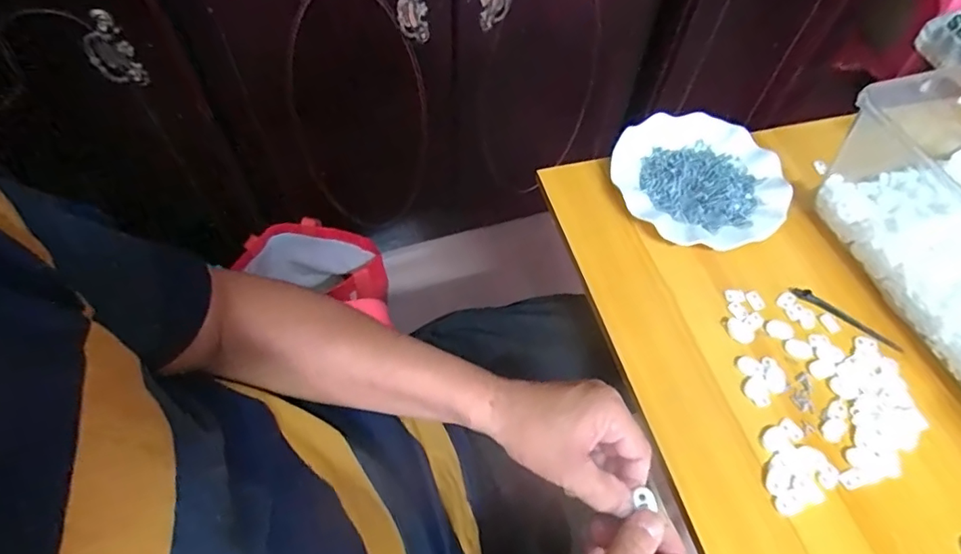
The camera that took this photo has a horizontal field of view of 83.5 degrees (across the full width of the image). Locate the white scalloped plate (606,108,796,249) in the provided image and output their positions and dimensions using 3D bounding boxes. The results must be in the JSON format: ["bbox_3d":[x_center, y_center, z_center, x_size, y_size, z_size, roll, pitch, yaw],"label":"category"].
[{"bbox_3d":[0.235,-0.107,0.586,0.181,0.023,0.173,1,58,-2],"label":"white scalloped plate"}]

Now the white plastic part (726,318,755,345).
[{"bbox_3d":[0.239,0.049,0.496,0.022,0.004,0.026,-21,61,-15],"label":"white plastic part"}]

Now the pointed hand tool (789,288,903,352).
[{"bbox_3d":[0.348,0.038,0.515,0.104,0.005,0.014,31,61,16],"label":"pointed hand tool"}]

